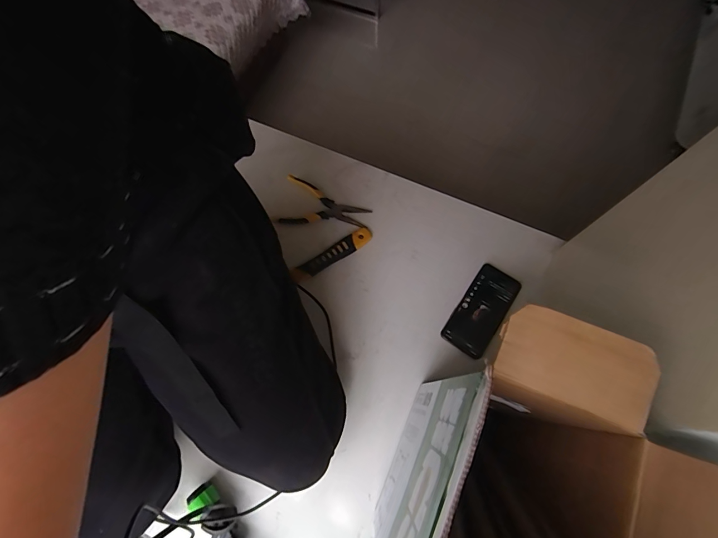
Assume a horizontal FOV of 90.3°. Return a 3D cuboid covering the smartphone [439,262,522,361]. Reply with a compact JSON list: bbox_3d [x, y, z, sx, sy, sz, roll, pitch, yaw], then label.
[{"bbox_3d":[0.216,0.072,0.629,0.076,0.006,0.162,31,77,21],"label":"smartphone"}]

